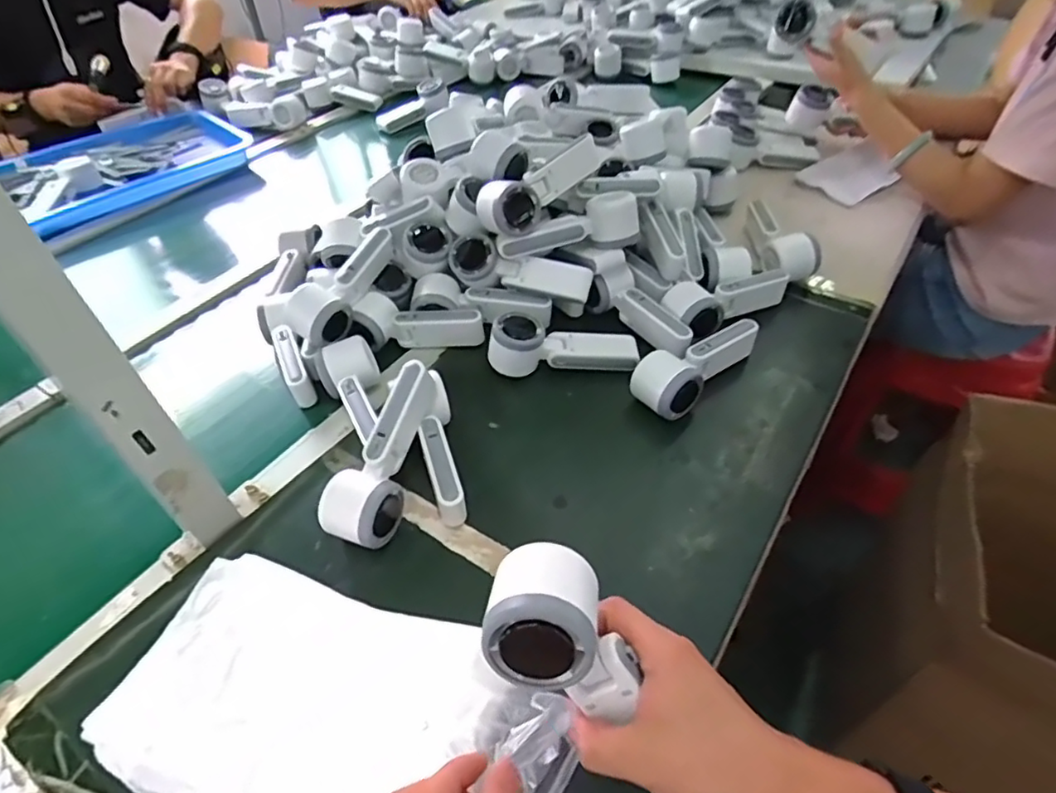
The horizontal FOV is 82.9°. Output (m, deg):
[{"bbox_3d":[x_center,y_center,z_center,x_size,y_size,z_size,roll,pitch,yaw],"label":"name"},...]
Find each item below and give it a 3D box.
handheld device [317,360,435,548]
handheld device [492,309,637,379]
[{"bbox_3d":[-0.129,0.051,0.546,0.057,0.056,0.167,14,67,13],"label":"handheld device"},{"bbox_3d":[0.041,-0.060,0.673,0.166,0.056,0.062,1,46,5],"label":"handheld device"}]

